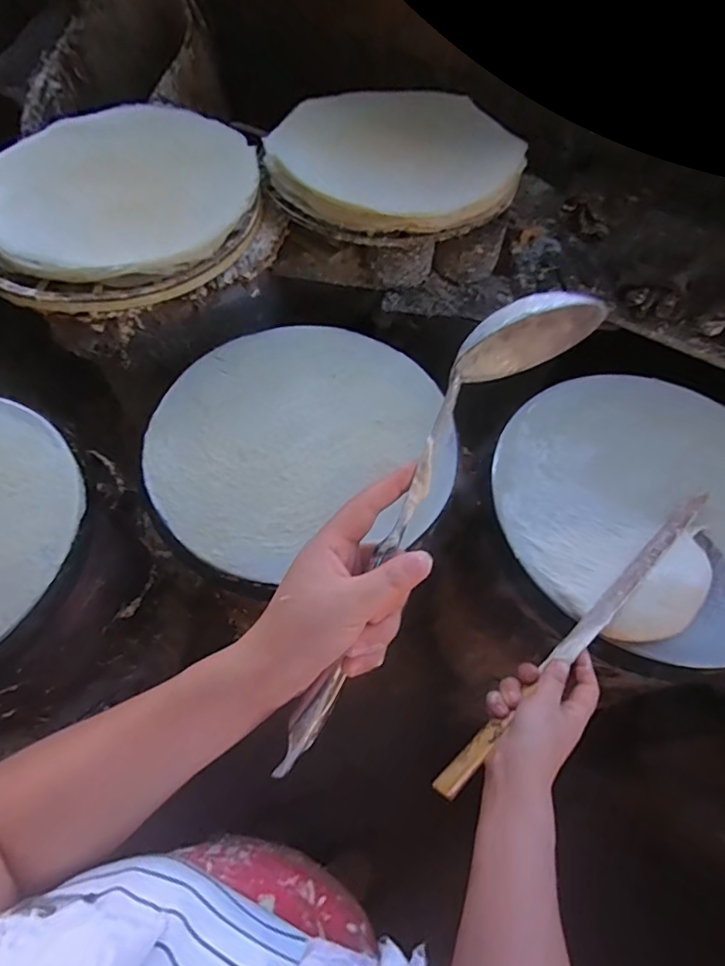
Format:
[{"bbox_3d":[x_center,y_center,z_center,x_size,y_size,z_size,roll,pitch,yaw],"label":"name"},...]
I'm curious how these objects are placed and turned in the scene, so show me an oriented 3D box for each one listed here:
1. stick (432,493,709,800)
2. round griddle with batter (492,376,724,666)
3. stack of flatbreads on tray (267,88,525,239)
[{"bbox_3d":[0.220,0.138,0.513,0.418,0.023,0.019,-37,68,-21],"label":"stick"},{"bbox_3d":[0.336,0.015,0.596,0.353,0.036,0.340,0,61,-1],"label":"round griddle with batter"},{"bbox_3d":[0.045,-0.458,0.758,0.361,0.050,0.320,11,61,5],"label":"stack of flatbreads on tray"}]

